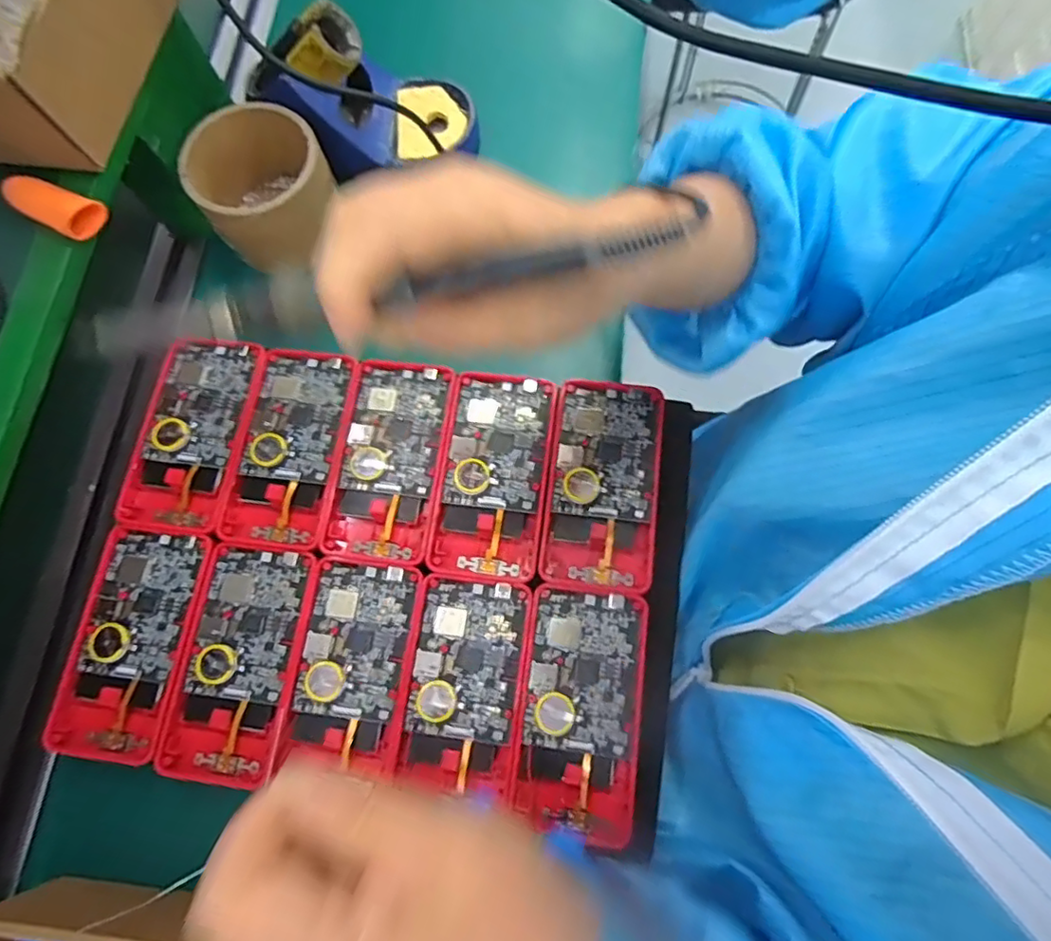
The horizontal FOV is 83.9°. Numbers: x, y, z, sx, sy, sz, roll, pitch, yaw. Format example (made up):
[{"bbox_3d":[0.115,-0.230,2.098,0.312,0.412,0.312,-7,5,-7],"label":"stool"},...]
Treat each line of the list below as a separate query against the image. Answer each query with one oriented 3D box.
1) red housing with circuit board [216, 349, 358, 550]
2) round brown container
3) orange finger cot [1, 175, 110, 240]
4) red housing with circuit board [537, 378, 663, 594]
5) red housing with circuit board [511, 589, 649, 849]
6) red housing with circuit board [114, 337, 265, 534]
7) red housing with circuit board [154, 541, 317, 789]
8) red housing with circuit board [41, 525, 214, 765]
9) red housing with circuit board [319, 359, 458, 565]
[{"bbox_3d":[-0.142,-0.016,0.353,0.059,0.007,0.120,6,75,5],"label":"red housing with circuit board"},{"bbox_3d":[-0.172,-0.183,0.386,0.082,0.060,0.083,-1,74,3],"label":"round brown container"},{"bbox_3d":[-0.236,-0.132,0.291,0.043,0.014,0.023,21,76,8],"label":"orange finger cot"},{"bbox_3d":[0.045,0.005,0.337,0.062,0.007,0.120,6,75,4],"label":"red housing with circuit board"},{"bbox_3d":[0.030,0.122,0.306,0.061,0.007,0.117,6,75,4],"label":"red housing with circuit board"},{"bbox_3d":[-0.204,-0.025,0.359,0.065,0.008,0.121,7,75,5],"label":"red housing with circuit board"},{"bbox_3d":[-0.157,0.103,0.320,0.066,0.011,0.121,4,75,4],"label":"red housing with circuit board"},{"bbox_3d":[-0.221,0.093,0.327,0.064,0.009,0.121,7,75,5],"label":"red housing with circuit board"},{"bbox_3d":[-0.080,-0.009,0.348,0.059,0.006,0.121,7,75,5],"label":"red housing with circuit board"}]

